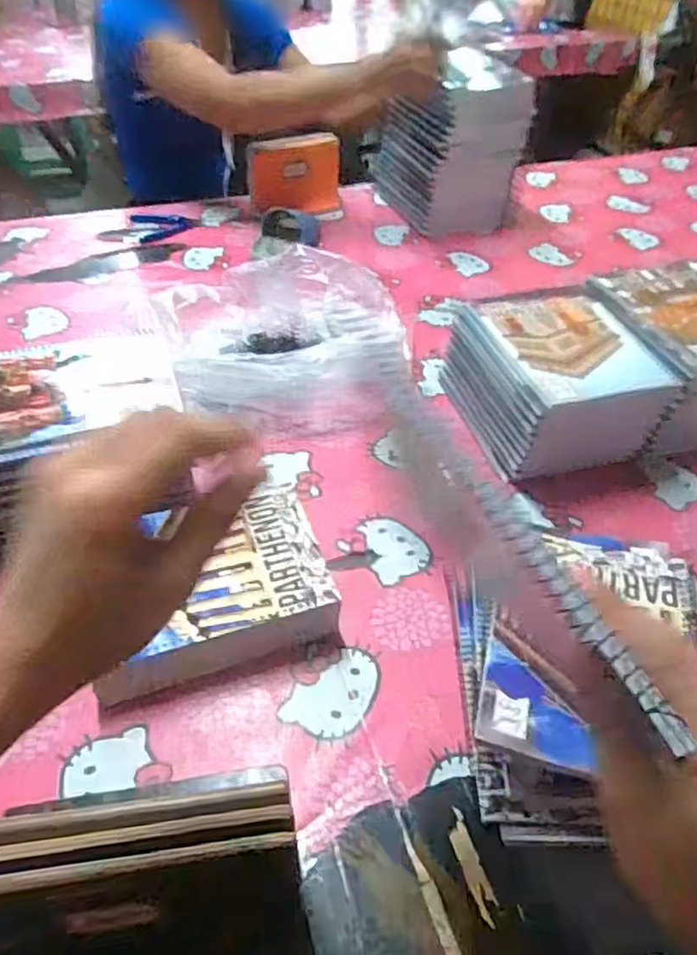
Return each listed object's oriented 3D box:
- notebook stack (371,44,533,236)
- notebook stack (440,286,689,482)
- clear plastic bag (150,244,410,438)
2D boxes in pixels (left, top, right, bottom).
[{"bbox_3d":[0.168,-0.553,1.112,0.156,0.226,0.218,-16,48,-17],"label":"notebook stack"},{"bbox_3d":[0.220,-0.104,0.730,0.167,0.119,0.190,-13,47,-15],"label":"notebook stack"},{"bbox_3d":[-0.078,-0.163,0.781,0.256,0.124,0.213,-3,45,-6],"label":"clear plastic bag"}]

